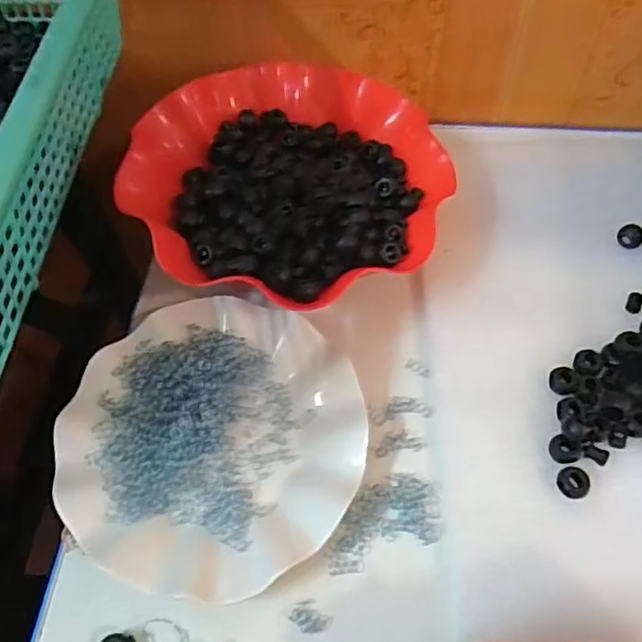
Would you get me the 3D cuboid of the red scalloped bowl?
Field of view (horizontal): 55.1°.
[{"bbox_3d":[-0.024,-0.106,0.442,0.215,0.050,0.216,-1,58,1],"label":"red scalloped bowl"}]

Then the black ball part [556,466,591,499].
[{"bbox_3d":[0.145,0.093,0.353,0.016,0.009,0.018,-26,61,-14],"label":"black ball part"}]

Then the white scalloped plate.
[{"bbox_3d":[-0.066,0.068,0.373,0.177,0.021,0.179,-1,58,1],"label":"white scalloped plate"}]

